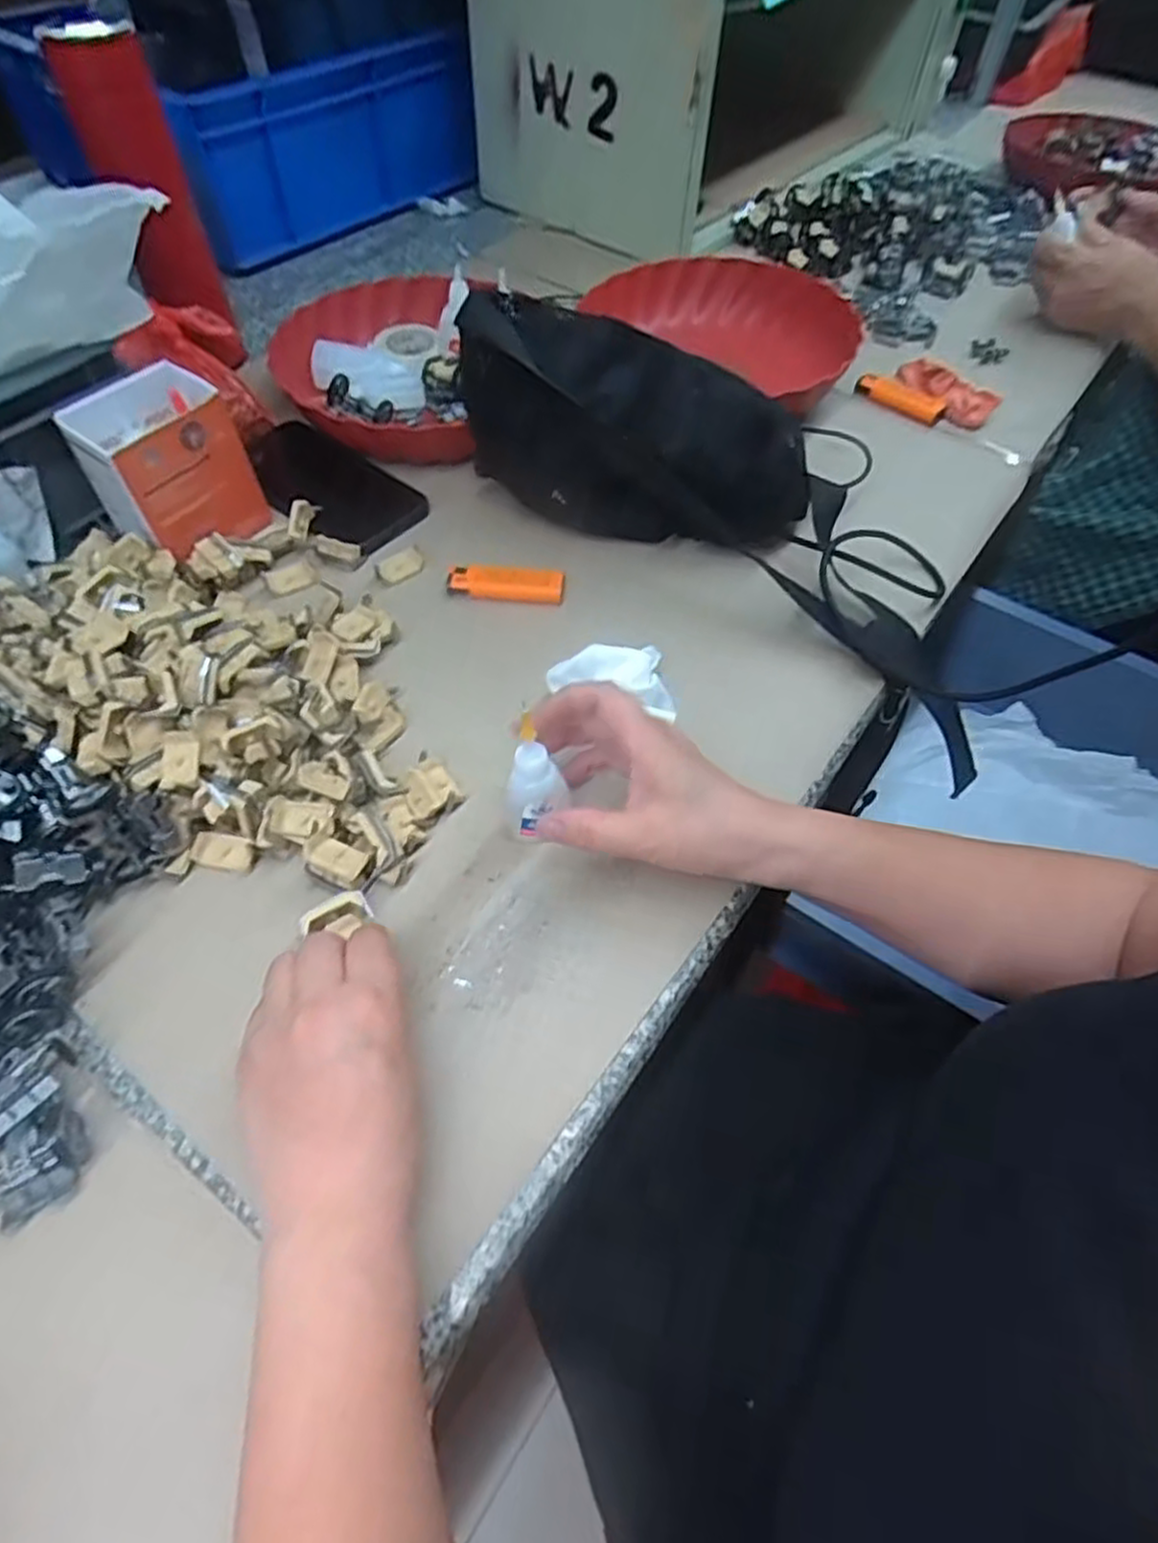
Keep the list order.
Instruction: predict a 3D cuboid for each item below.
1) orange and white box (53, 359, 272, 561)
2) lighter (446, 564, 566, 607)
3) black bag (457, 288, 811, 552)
[{"bbox_3d":[-0.280,-0.208,0.508,0.070,0.092,0.089,34,62,20],"label":"orange and white box"},{"bbox_3d":[-0.052,-0.132,0.520,0.082,0.015,0.023,6,56,3],"label":"lighter"},{"bbox_3d":[0.027,-0.250,0.532,0.231,0.117,0.129,18,57,11],"label":"black bag"}]

